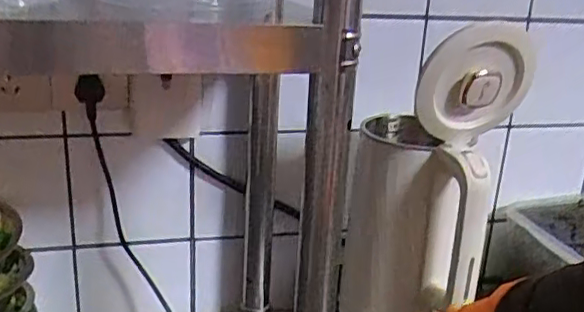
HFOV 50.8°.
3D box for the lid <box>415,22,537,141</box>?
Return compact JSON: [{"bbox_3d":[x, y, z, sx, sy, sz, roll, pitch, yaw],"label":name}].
[{"bbox_3d":[0.178,-0.073,0.581,0.119,0.129,0.018,-17,45,-6],"label":"lid"}]

